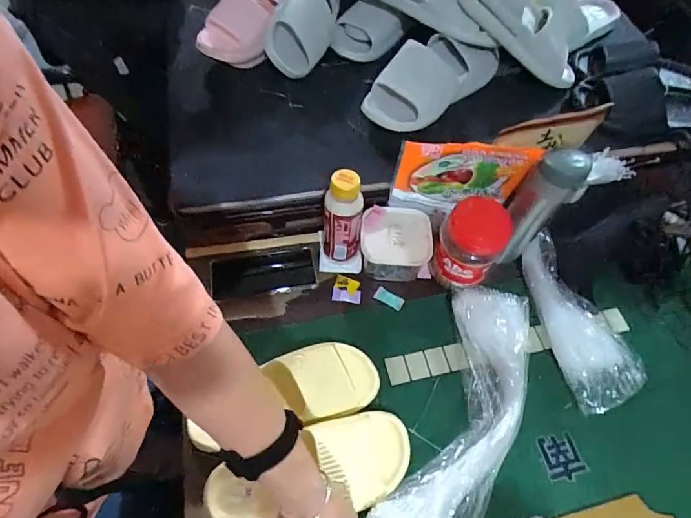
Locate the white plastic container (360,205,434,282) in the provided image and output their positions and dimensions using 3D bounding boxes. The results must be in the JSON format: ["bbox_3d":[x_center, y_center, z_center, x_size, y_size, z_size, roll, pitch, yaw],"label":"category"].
[{"bbox_3d":[0.080,-0.024,0.665,0.111,0.059,0.101,7,61,0],"label":"white plastic container"}]

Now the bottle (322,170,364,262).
[{"bbox_3d":[-0.005,-0.058,0.618,0.057,0.166,0.059,6,61,0],"label":"bottle"}]

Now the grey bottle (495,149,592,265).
[{"bbox_3d":[0.279,-0.064,0.628,0.067,0.235,0.069,35,65,15],"label":"grey bottle"}]

